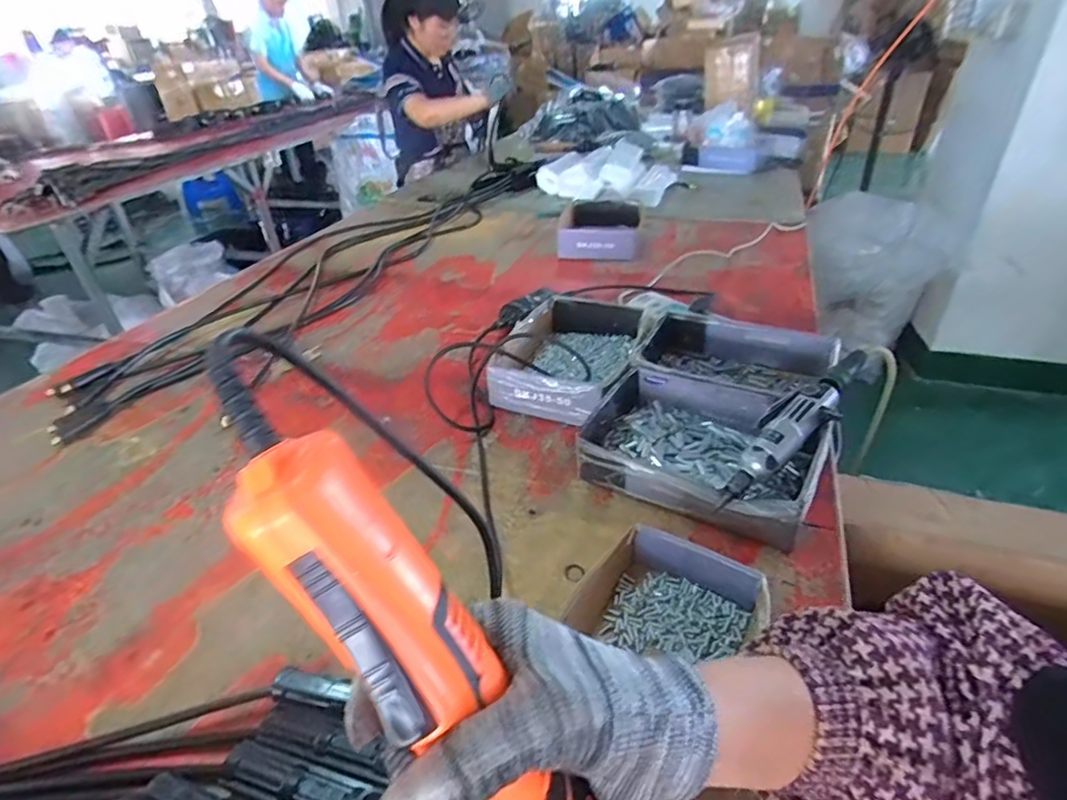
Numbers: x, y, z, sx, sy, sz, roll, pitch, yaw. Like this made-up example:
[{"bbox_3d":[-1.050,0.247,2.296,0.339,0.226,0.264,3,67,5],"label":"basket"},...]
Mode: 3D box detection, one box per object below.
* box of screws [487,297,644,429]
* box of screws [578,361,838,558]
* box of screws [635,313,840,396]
[{"bbox_3d":[0.055,-0.066,0.852,0.187,0.066,0.250,10,37,20],"label":"box of screws"},{"bbox_3d":[0.193,0.053,0.656,0.255,0.059,0.187,18,40,29],"label":"box of screws"},{"bbox_3d":[0.264,-0.042,0.772,0.245,0.077,0.170,16,39,27],"label":"box of screws"}]

